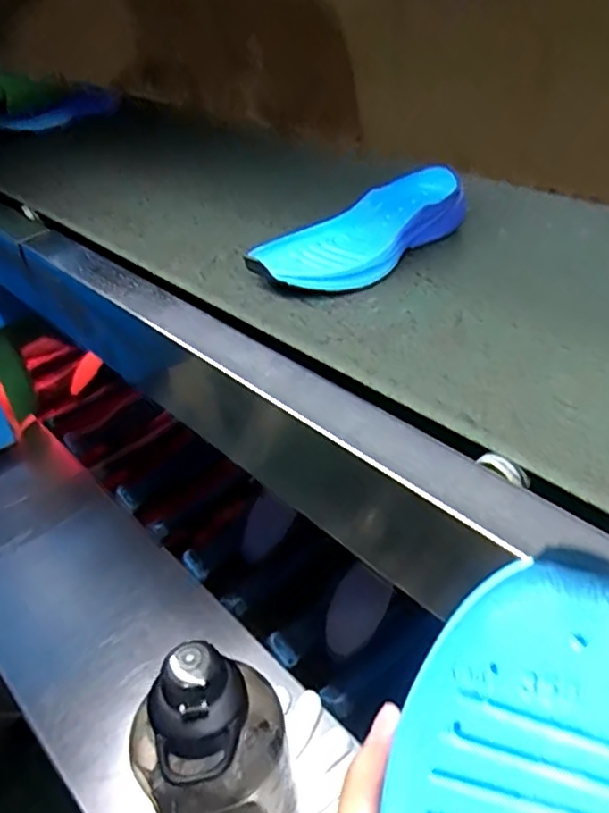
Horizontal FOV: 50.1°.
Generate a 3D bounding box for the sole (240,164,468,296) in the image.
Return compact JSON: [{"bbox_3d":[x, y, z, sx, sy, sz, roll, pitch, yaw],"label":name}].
[{"bbox_3d":[0.053,-0.155,0.578,0.092,0.055,0.228,27,45,34],"label":"sole"}]

